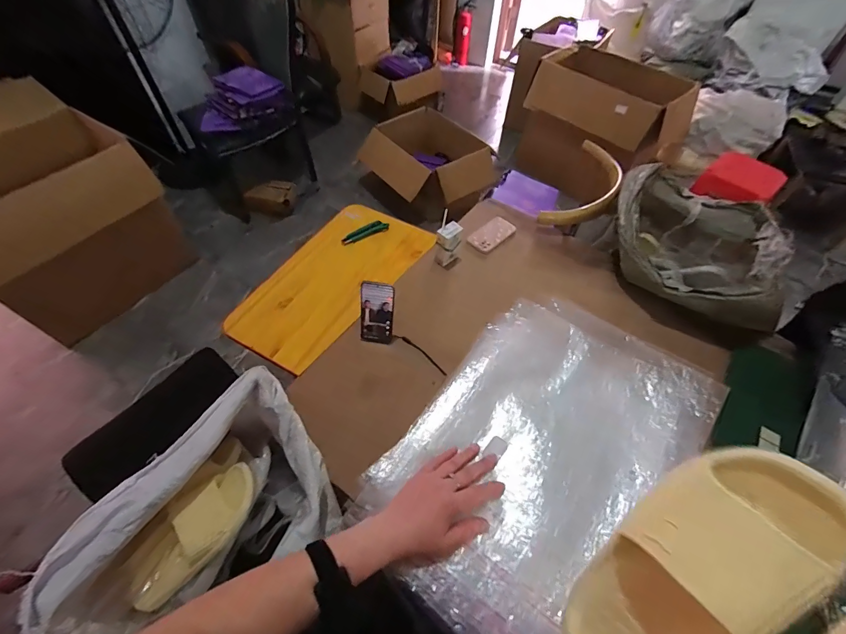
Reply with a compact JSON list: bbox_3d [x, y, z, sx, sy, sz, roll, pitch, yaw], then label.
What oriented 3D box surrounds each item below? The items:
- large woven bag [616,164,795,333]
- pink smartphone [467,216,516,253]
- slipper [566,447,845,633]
[{"bbox_3d":[0.794,-0.224,1.106,0.448,0.196,0.572,20,57,12],"label":"large woven bag"},{"bbox_3d":[0.211,-0.252,1.119,0.077,0.010,0.165,38,62,22],"label":"pink smartphone"},{"bbox_3d":[0.204,0.208,0.295,0.099,0.242,0.076,41,22,23],"label":"slipper"}]

